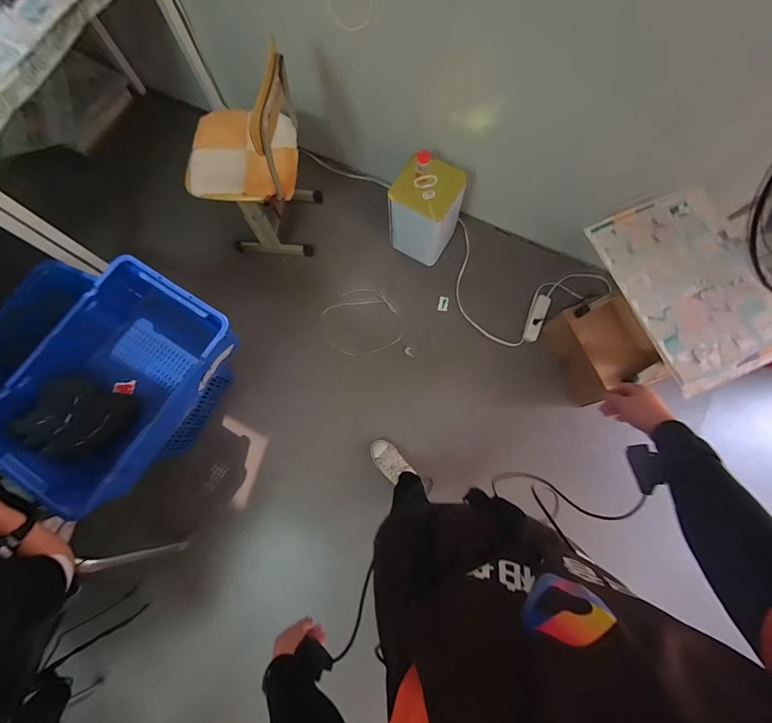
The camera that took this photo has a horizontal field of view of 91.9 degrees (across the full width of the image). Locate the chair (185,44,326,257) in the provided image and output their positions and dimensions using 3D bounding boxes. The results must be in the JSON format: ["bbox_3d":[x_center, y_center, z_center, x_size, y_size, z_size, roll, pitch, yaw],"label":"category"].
[{"bbox_3d":[-0.515,-0.772,1.442,0.406,0.723,0.393,3,76,2],"label":"chair"}]

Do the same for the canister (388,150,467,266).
[{"bbox_3d":[0.166,-0.628,1.563,0.241,0.355,0.247,26,78,7],"label":"canister"}]

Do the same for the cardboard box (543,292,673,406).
[{"bbox_3d":[0.850,-0.045,1.498,0.243,0.246,0.369,-22,77,-4],"label":"cardboard box"}]

